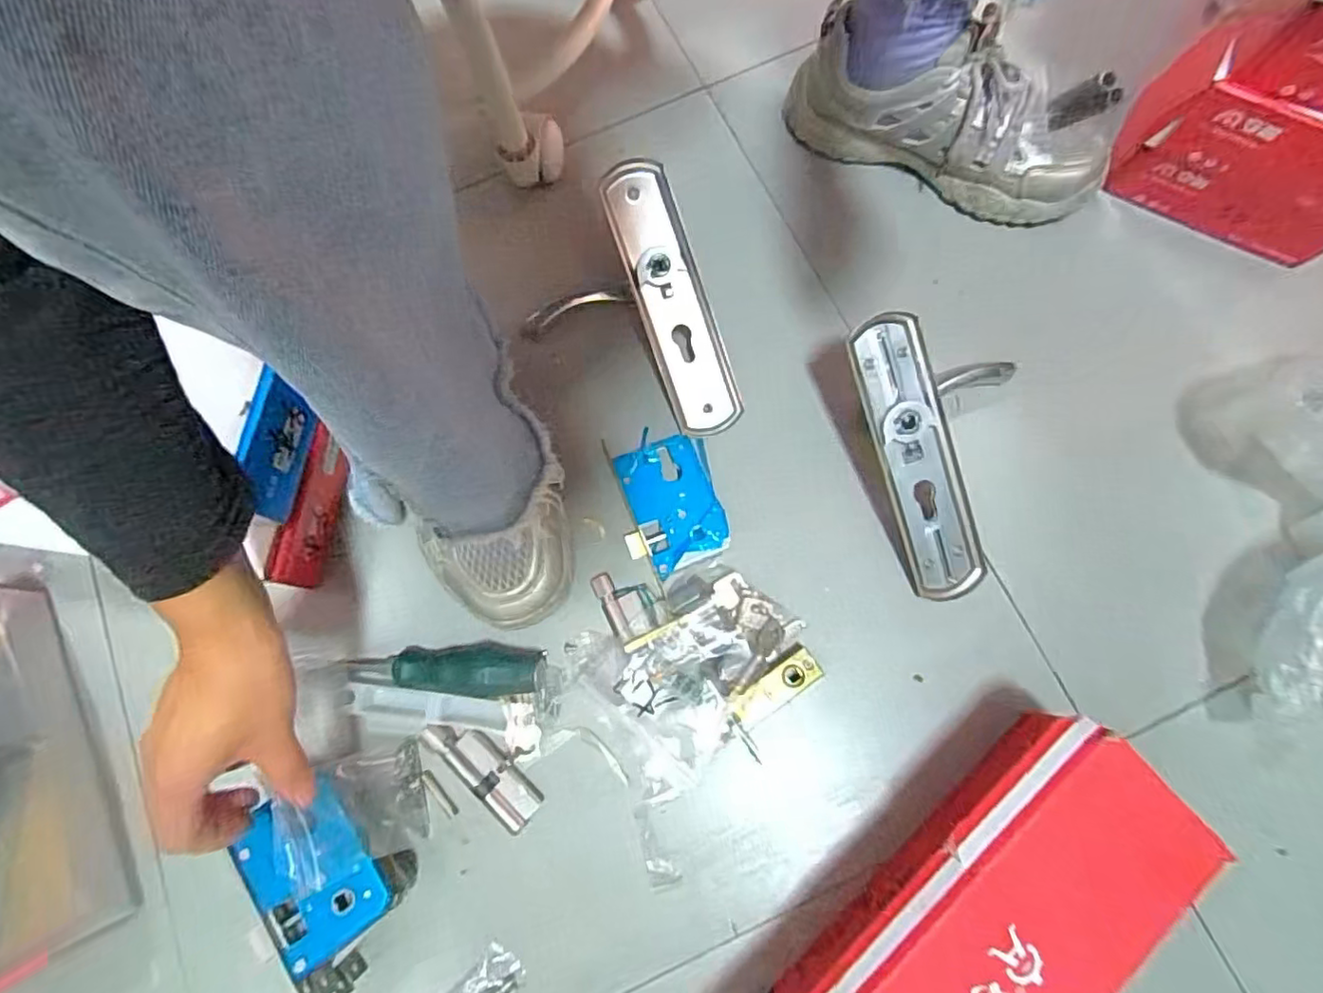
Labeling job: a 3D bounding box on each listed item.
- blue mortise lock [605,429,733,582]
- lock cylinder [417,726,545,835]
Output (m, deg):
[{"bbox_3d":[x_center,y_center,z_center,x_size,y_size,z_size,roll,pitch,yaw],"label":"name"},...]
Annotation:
[{"bbox_3d":[0.004,0.001,0.450,0.070,0.013,0.103,-14,76,-2],"label":"blue mortise lock"},{"bbox_3d":[-0.118,0.180,0.417,0.089,0.013,0.028,40,80,10],"label":"lock cylinder"}]

